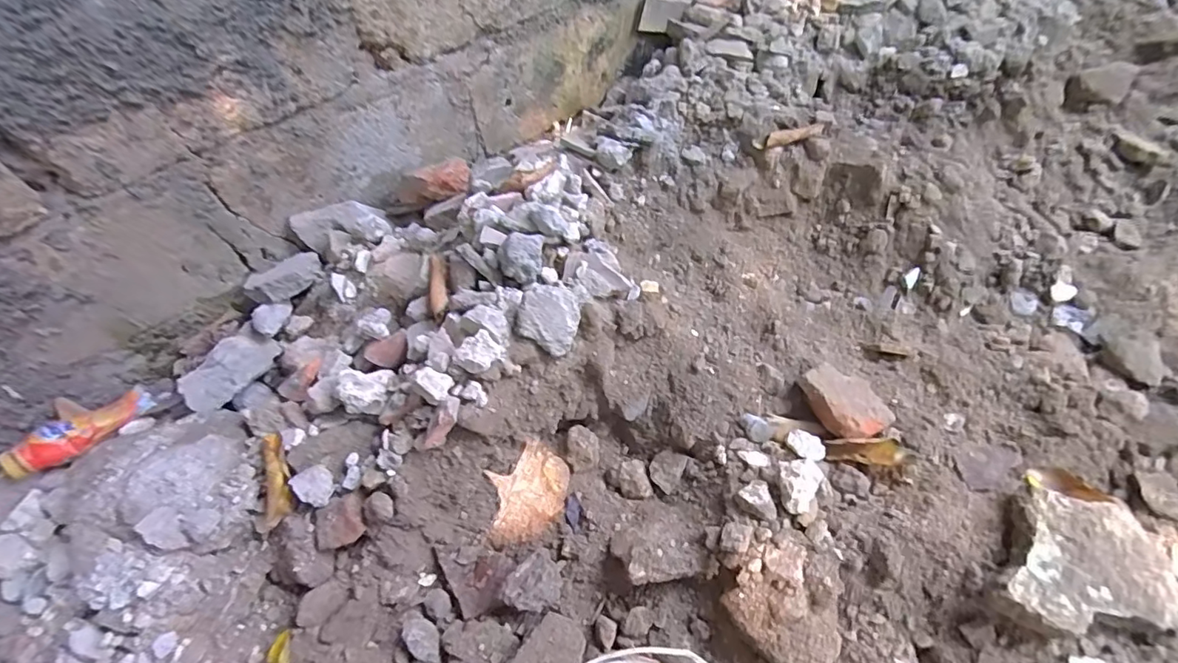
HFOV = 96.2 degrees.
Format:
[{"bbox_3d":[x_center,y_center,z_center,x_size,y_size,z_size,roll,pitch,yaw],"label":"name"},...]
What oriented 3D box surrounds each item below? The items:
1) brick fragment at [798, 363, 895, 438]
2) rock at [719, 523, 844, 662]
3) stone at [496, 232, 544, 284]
[{"bbox_3d":[0.303,0.083,0.629,0.087,0.027,0.093,-13,61,-33],"label":"brick fragment"},{"bbox_3d":[0.184,0.261,0.516,0.132,0.060,0.108,19,56,22],"label":"rock"},{"bbox_3d":[-0.076,-0.081,0.588,0.052,0.046,0.036,-10,51,0],"label":"stone"}]

